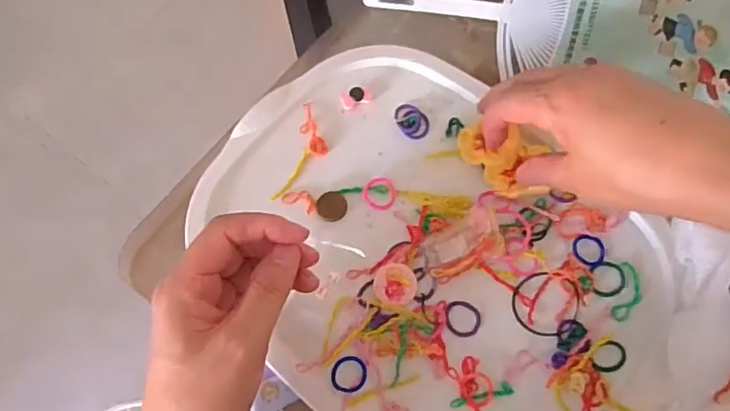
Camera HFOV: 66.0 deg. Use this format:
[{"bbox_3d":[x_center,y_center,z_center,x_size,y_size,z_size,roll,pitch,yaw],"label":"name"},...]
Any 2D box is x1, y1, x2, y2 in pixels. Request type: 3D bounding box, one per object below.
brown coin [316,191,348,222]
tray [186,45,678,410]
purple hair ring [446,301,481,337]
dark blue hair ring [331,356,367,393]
[{"bbox_3d":[-0.022,0.000,0.383,0.020,0.004,0.021,1,70,-2],"label":"brown coin"},{"bbox_3d":[0.043,0.033,0.366,0.226,0.024,0.320,-41,76,-15],"label":"tray"},{"bbox_3d":[0.063,0.072,0.357,0.023,0.004,0.021,1,70,-2],"label":"purple hair ring"},{"bbox_3d":[-0.010,0.104,0.345,0.021,0.004,0.022,1,70,-2],"label":"dark blue hair ring"}]

